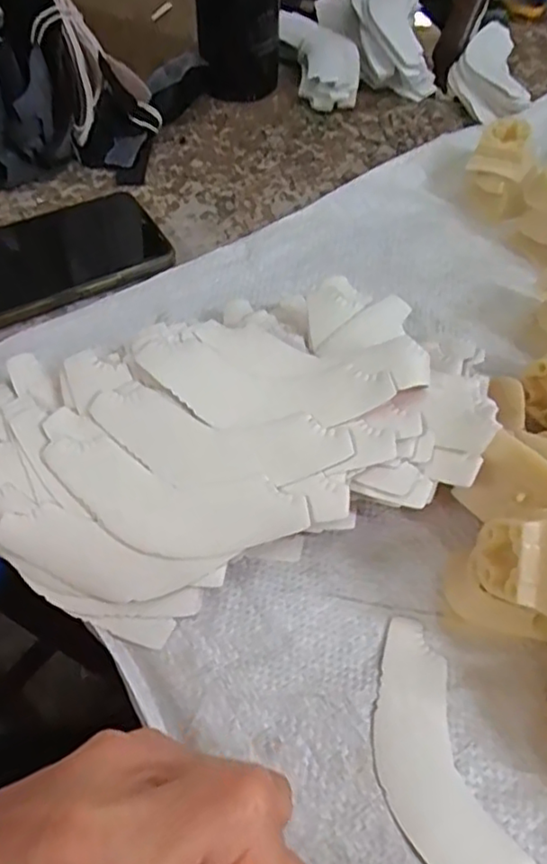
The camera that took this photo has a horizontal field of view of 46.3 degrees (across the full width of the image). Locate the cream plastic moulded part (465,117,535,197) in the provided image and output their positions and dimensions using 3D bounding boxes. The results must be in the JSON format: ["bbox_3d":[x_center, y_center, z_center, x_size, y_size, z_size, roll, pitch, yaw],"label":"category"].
[{"bbox_3d":[0.154,-0.181,0.434,0.040,0.044,0.038,23,58,14],"label":"cream plastic moulded part"}]

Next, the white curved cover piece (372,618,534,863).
[{"bbox_3d":[0.063,0.132,0.248,0.041,0.007,0.114,-13,57,-10],"label":"white curved cover piece"}]

